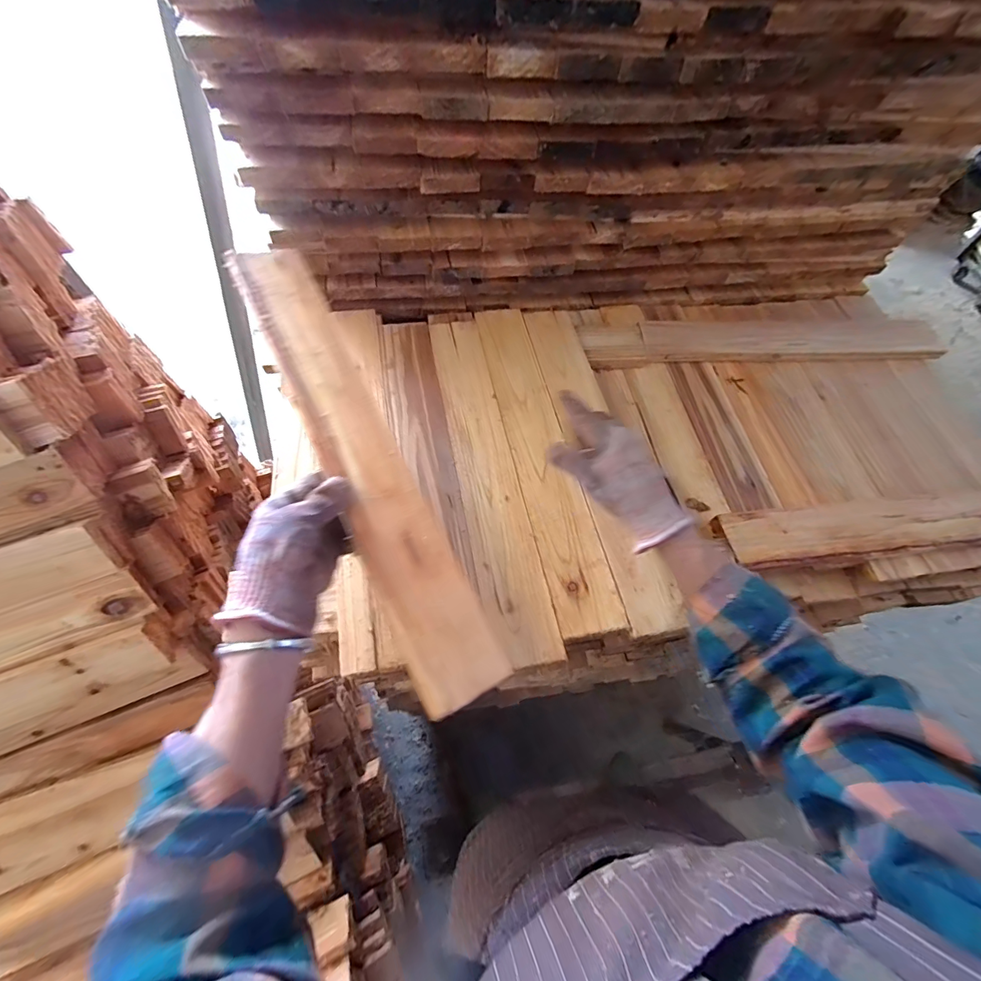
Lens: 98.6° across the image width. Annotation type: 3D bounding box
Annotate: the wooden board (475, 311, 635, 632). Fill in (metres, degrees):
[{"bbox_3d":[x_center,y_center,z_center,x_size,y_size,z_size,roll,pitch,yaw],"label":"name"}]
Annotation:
[{"bbox_3d":[0.060,-0.060,0.529,0.073,0.013,0.467,-10,62,-8],"label":"wooden board"}]

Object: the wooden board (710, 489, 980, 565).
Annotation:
[{"bbox_3d":[0.525,0.040,0.534,0.486,0.029,0.076,-4,61,-5],"label":"wooden board"}]

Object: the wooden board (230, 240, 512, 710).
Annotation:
[{"bbox_3d":[-0.125,-0.043,0.394,0.075,0.009,0.483,-21,74,-29],"label":"wooden board"}]

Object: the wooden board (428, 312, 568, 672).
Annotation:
[{"bbox_3d":[-0.011,-0.041,0.515,0.074,0.016,0.481,-9,62,-8],"label":"wooden board"}]

